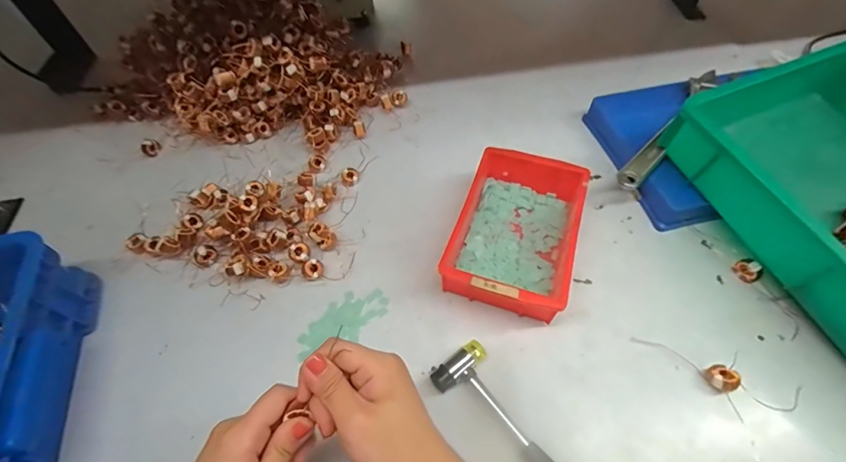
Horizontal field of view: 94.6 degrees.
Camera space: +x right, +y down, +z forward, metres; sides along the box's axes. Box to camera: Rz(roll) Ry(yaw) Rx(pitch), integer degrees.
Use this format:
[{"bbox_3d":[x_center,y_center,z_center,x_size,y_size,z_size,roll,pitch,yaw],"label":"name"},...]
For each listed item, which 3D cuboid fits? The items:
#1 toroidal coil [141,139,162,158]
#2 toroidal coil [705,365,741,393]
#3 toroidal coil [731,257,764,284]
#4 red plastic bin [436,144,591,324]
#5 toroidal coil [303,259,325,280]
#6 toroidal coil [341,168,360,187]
[{"bbox_3d":[-0.419,-0.129,0.602,0.025,0.028,0.012,-36,65,-28],"label":"toroidal coil"},{"bbox_3d":[0.297,0.146,0.387,0.019,0.023,0.024,-5,56,-1],"label":"toroidal coil"},{"bbox_3d":[0.378,0.044,0.452,0.015,0.026,0.026,-24,59,-14],"label":"toroidal coil"},{"bbox_3d":[0.112,-0.002,0.471,0.129,0.065,0.204,16,58,13],"label":"red plastic bin"},{"bbox_3d":[-0.133,0.046,0.473,0.024,0.016,0.018,-23,58,-13],"label":"toroidal coil"},{"bbox_3d":[-0.105,-0.077,0.560,0.029,0.013,0.024,-40,86,-23],"label":"toroidal coil"}]

